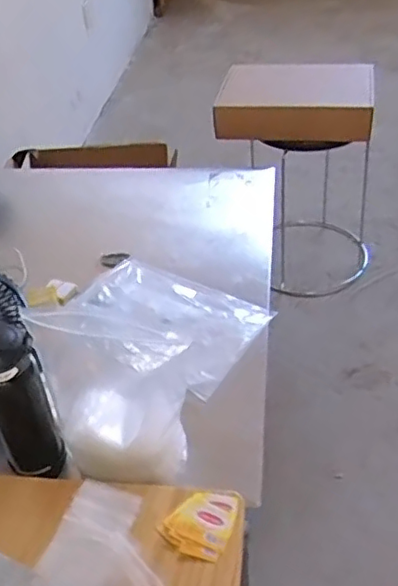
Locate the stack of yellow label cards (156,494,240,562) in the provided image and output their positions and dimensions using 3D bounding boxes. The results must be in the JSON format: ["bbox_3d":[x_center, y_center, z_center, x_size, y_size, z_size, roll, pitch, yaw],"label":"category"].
[{"bbox_3d":[0.002,0.236,0.643,0.066,0.009,0.076,14,44,22],"label":"stack of yellow label cards"}]

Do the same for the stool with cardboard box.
[{"bbox_3d":[0.254,-0.318,1.674,0.391,0.552,0.343,5,41,13],"label":"stool with cardboard box"}]

